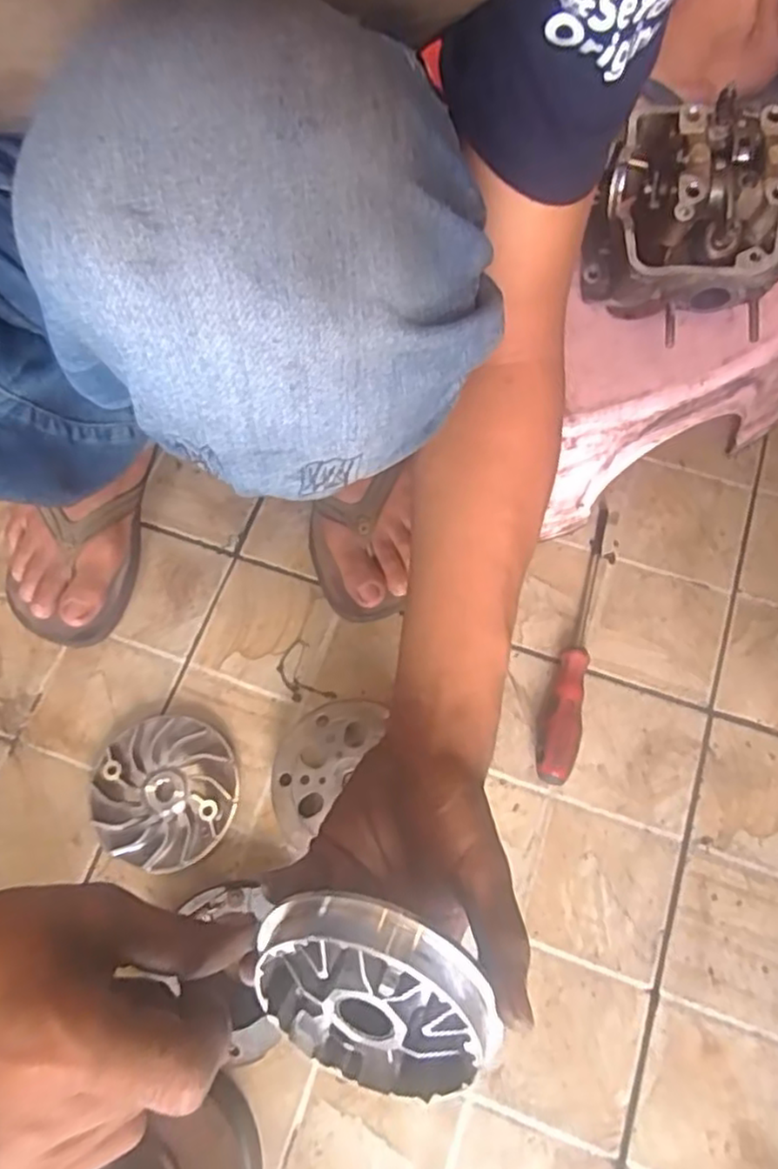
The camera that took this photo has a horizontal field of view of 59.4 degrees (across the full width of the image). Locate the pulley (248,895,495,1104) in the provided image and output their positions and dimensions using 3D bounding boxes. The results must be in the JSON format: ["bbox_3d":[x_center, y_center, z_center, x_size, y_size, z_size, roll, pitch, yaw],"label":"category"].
[{"bbox_3d":[-0.005,0.164,0.279,0.099,0.031,0.095,-36,100,32],"label":"pulley"}]

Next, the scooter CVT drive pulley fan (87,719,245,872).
[{"bbox_3d":[-0.168,0.154,0.508,0.107,0.022,0.105,-1,70,2],"label":"scooter CVT drive pulley fan"}]

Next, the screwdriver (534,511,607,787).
[{"bbox_3d":[0.152,0.040,0.533,0.028,0.030,0.231,17,72,8],"label":"screwdriver"}]

